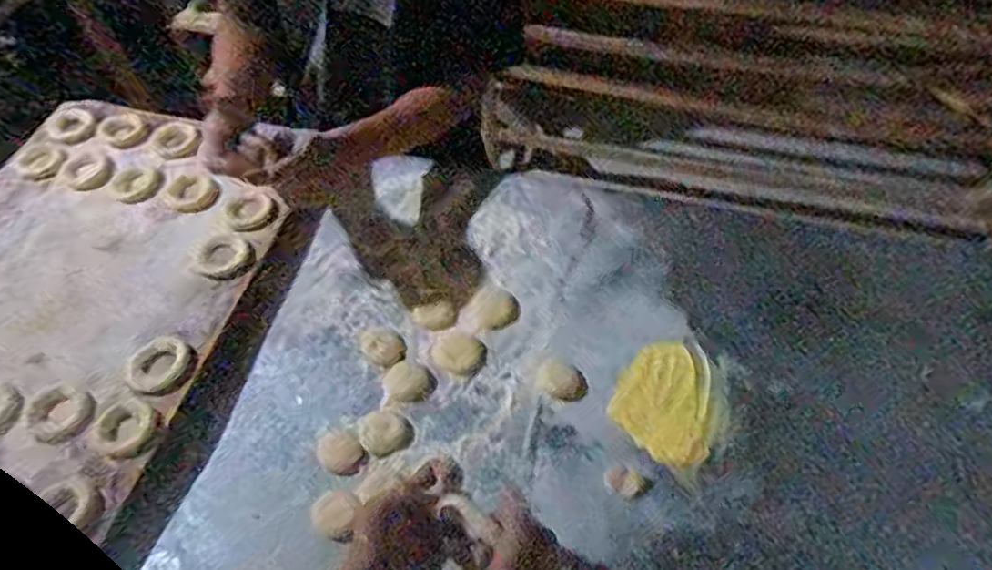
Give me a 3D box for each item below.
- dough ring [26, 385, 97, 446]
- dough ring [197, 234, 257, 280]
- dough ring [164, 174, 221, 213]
[{"bbox_3d":[-0.482,0.142,0.721,0.079,0.009,0.064,32,61,21],"label":"dough ring"},{"bbox_3d":[-0.340,-0.034,0.819,0.076,0.015,0.064,26,61,19],"label":"dough ring"},{"bbox_3d":[-0.412,-0.124,0.883,0.079,0.015,0.059,31,62,22],"label":"dough ring"}]

